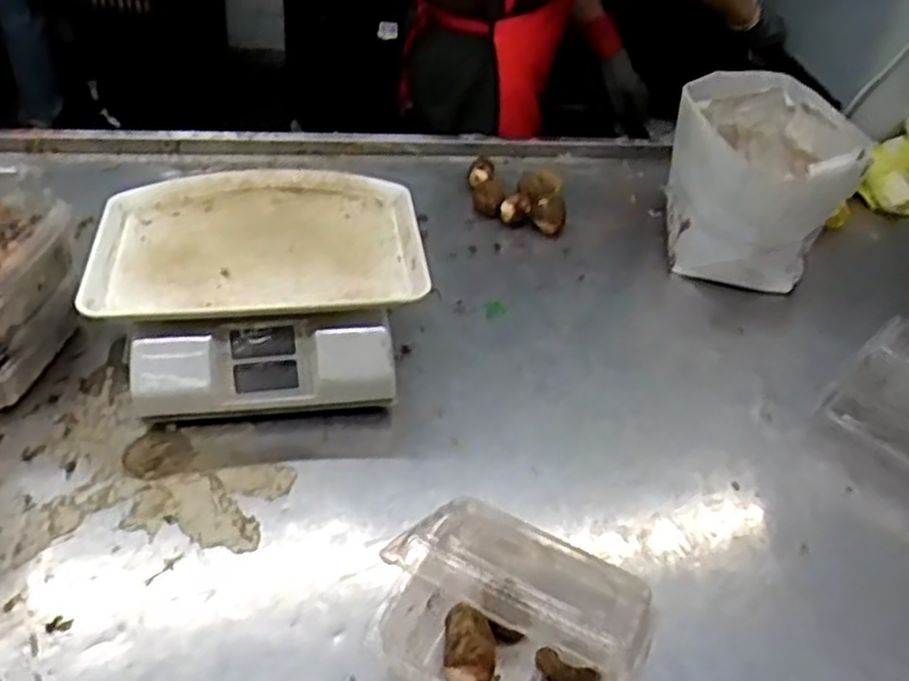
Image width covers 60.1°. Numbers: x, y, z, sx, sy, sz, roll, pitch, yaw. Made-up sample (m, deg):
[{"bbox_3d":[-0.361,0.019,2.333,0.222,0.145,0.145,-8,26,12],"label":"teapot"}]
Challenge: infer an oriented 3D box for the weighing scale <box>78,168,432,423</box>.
[{"bbox_3d":[-0.188,-0.051,0.789,0.296,0.124,0.265,-3,42,-11],"label":"weighing scale"}]

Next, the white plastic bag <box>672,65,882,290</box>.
[{"bbox_3d":[0.359,-0.191,0.950,0.200,0.173,0.227,17,42,12],"label":"white plastic bag"}]

